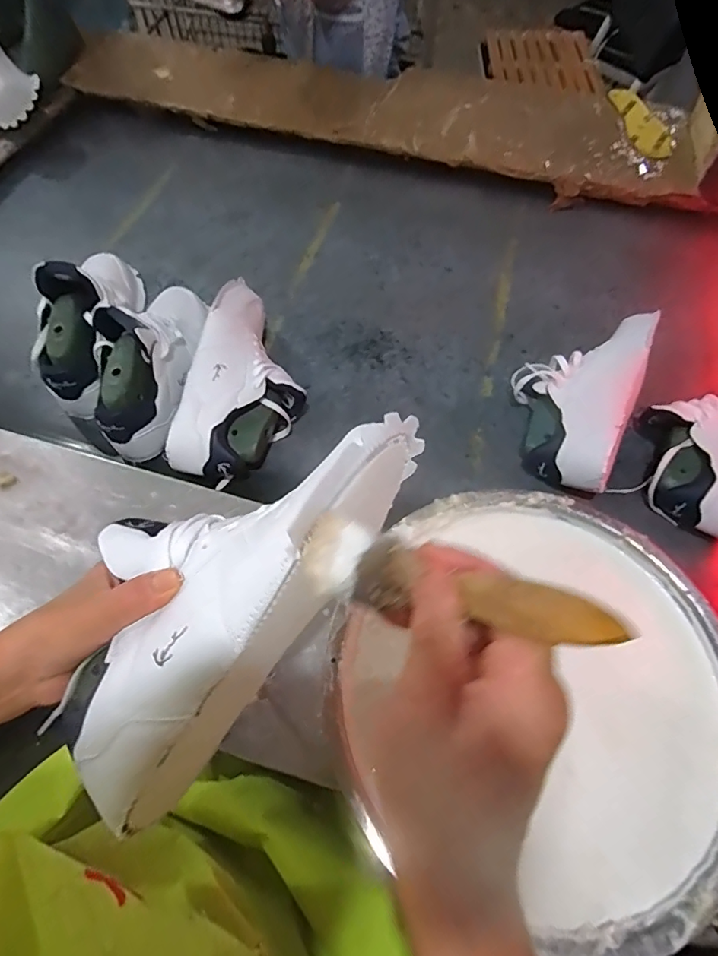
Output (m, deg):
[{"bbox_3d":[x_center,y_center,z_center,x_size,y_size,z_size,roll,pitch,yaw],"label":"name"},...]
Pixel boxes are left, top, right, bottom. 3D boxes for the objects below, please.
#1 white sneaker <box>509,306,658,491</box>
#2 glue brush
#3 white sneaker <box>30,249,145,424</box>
[{"bbox_3d":[0.274,-0.109,0.631,0.146,0.094,0.264,23,64,10],"label":"white sneaker"},{"bbox_3d":[0.030,0.043,0.207,0.147,0.019,0.032,5,55,42],"label":"glue brush"},{"bbox_3d":[-0.369,-0.225,0.662,0.087,0.124,0.291,1,62,-2],"label":"white sneaker"}]

